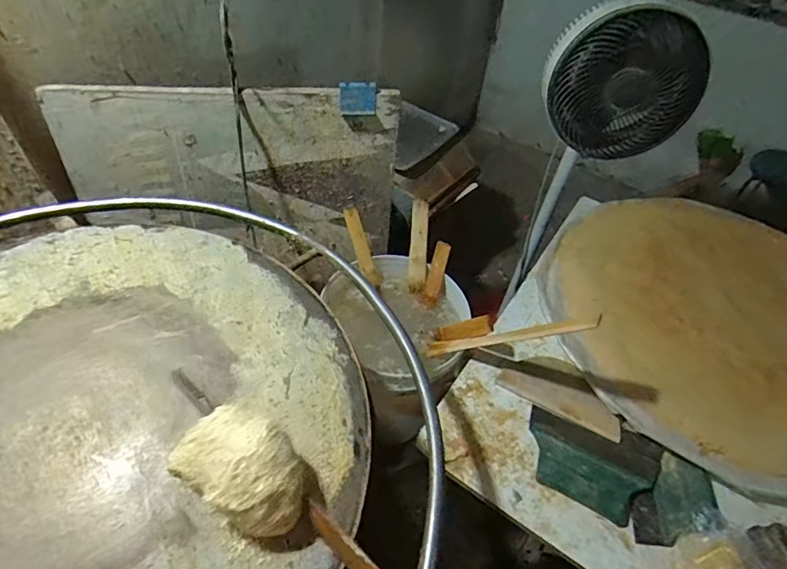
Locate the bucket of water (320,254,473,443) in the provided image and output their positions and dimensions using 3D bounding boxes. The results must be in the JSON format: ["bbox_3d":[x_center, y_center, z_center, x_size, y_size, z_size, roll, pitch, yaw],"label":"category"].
[{"bbox_3d":[0.004,0.130,1.015,0.259,0.244,0.310,-19,53,-21],"label":"bucket of water"}]

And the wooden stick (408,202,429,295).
[{"bbox_3d":[0.051,-0.075,0.983,0.040,0.185,0.014,12,23,28],"label":"wooden stick"}]

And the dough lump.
[{"bbox_3d":[-0.146,0.181,0.482,0.135,0.075,0.084,31,53,20],"label":"dough lump"}]

